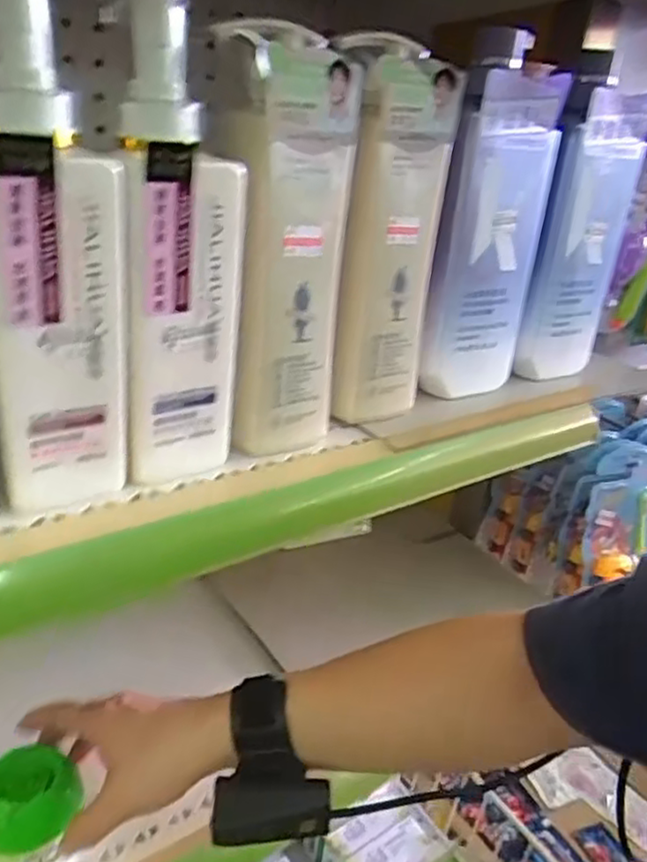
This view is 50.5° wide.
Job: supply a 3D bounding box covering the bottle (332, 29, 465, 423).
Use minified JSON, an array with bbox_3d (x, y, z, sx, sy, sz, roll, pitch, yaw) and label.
[{"bbox_3d":[0.037,-0.118,0.430,0.066,0.219,0.038,-15,32,-38],"label":"bottle"}]

